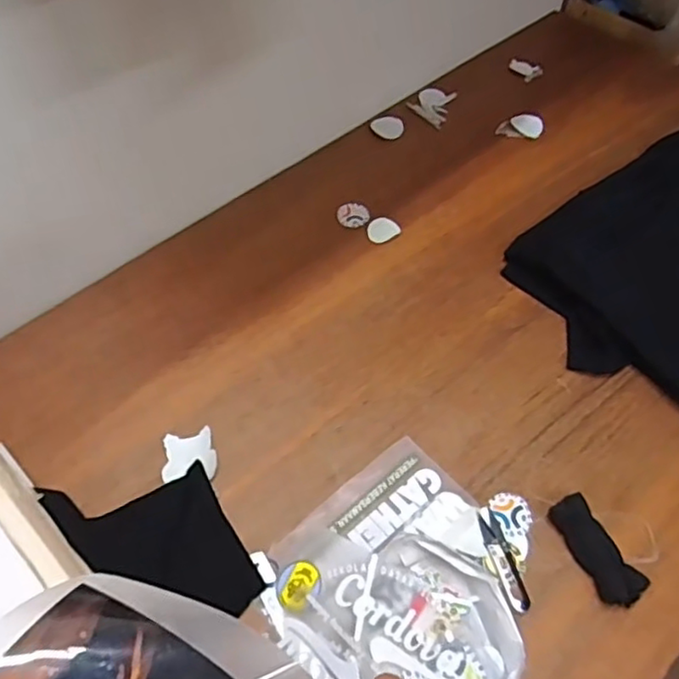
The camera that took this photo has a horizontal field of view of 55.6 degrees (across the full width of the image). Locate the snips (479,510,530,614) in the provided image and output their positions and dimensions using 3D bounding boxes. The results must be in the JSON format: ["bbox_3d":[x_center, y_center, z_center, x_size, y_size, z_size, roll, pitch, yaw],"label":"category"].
[{"bbox_3d":[0.194,0.260,0.761,0.027,0.011,0.118,-13,56,-9],"label":"snips"}]

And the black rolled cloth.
[{"bbox_3d":[0.303,0.247,0.757,0.051,0.034,0.127,-26,59,-18],"label":"black rolled cloth"}]

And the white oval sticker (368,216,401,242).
[{"bbox_3d":[0.072,-0.187,1.078,0.053,0.005,0.053,-22,58,-15],"label":"white oval sticker"}]

